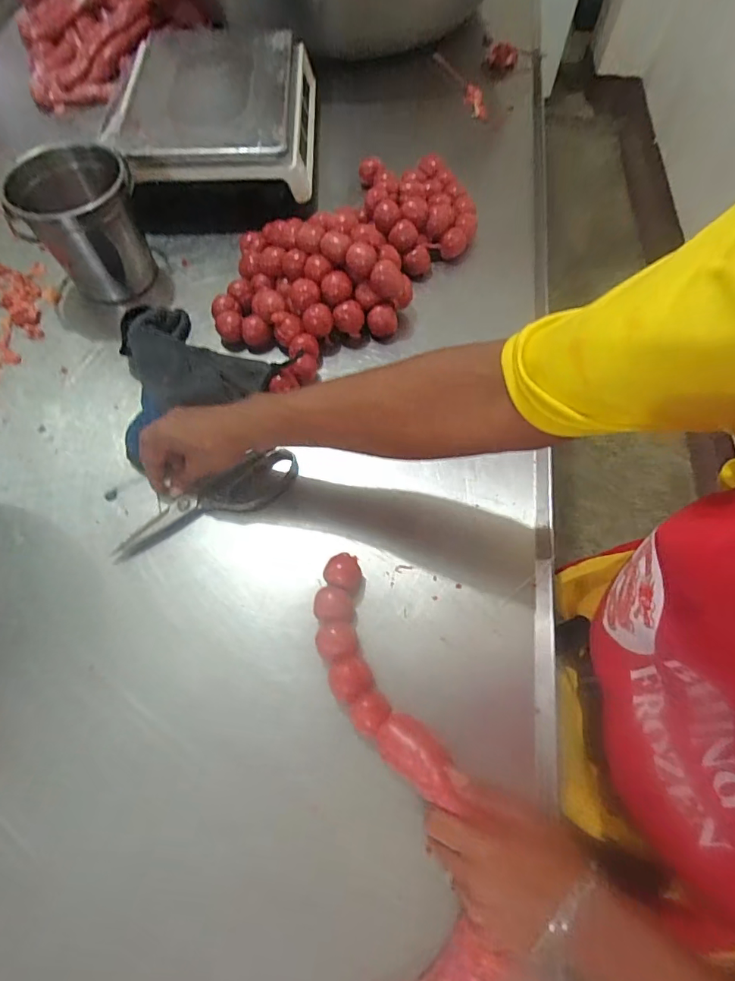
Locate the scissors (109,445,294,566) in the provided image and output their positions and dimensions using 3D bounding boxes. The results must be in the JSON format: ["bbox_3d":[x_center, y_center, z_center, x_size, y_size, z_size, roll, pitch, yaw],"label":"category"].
[{"bbox_3d":[-0.166,0.016,0.501,0.206,0.023,0.052,-28,69,-14],"label":"scissors"}]

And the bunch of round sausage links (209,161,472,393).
[{"bbox_3d":[-0.019,-0.319,0.623,0.419,0.088,0.233,-42,73,-17],"label":"bunch of round sausage links"}]

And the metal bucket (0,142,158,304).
[{"bbox_3d":[-0.344,-0.324,0.588,0.111,0.143,0.106,0,66,0],"label":"metal bucket"}]

